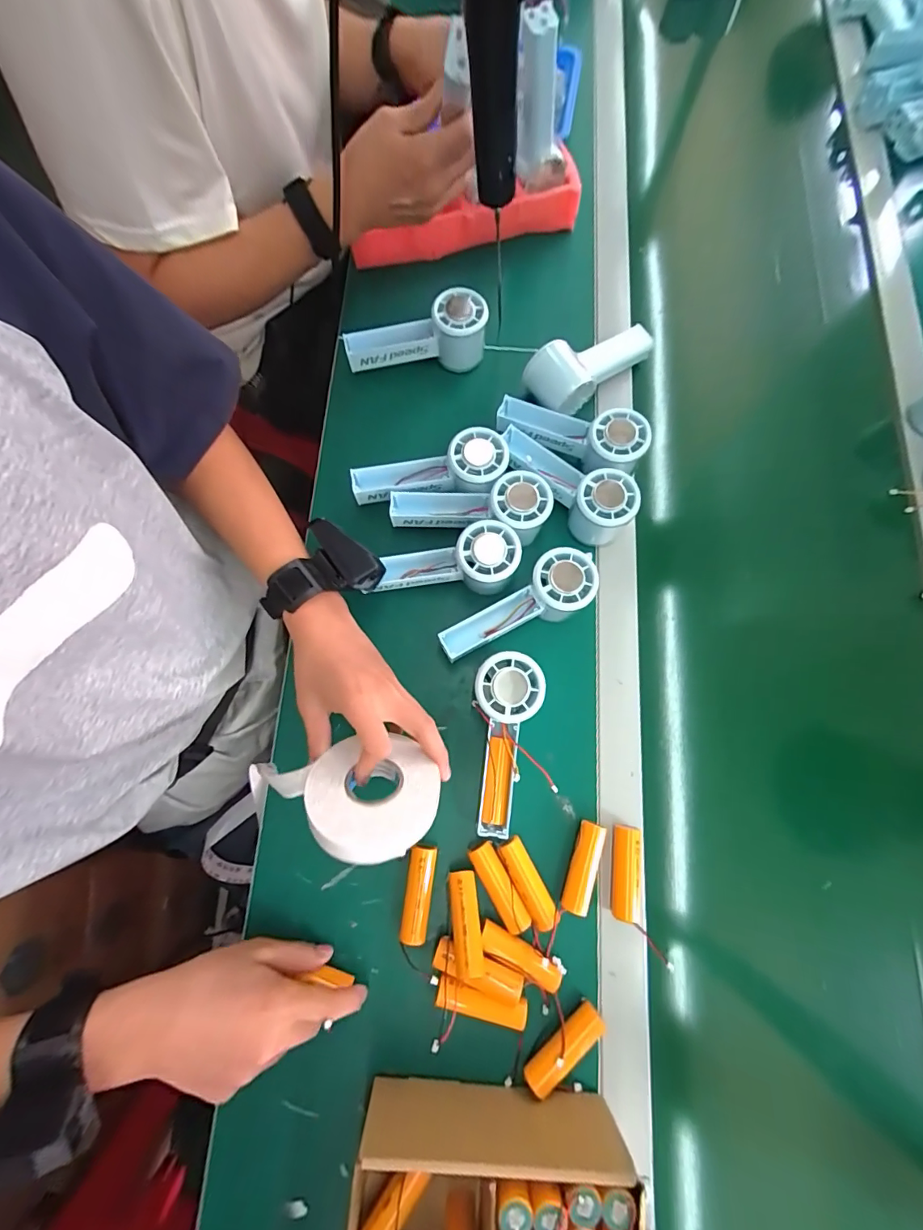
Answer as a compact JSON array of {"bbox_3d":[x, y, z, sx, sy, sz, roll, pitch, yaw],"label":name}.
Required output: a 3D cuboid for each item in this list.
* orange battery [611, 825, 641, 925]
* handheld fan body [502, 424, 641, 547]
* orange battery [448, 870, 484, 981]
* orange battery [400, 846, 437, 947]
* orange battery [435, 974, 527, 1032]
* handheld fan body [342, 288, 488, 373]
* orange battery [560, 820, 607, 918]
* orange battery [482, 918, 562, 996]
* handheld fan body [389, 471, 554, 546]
[{"bbox_3d":[0.138,0.217,0.390,0.020,0.023,0.070,8,77,1],"label":"orange battery"},{"bbox_3d":[0.098,-0.129,0.450,0.148,0.058,0.052,36,78,7],"label":"handheld fan body"},{"bbox_3d":[0.003,0.245,0.367,0.023,0.018,0.070,-6,54,-3],"label":"orange battery"},{"bbox_3d":[-0.035,0.231,0.384,0.021,0.023,0.071,7,77,0],"label":"orange battery"},{"bbox_3d":[0.016,0.308,0.366,0.072,0.019,0.021,17,77,3],"label":"orange battery"},{"bbox_3d":[-0.049,-0.296,0.500,0.149,0.074,0.054,-5,77,-3],"label":"handheld fan body"},{"bbox_3d":[0.104,0.214,0.392,0.021,0.018,0.071,19,77,3],"label":"orange battery"},{"bbox_3d":[0.046,0.274,0.372,0.070,0.022,0.022,27,78,5],"label":"orange battery"},{"bbox_3d":[0.008,-0.097,0.439,0.151,0.044,0.061,-5,77,-3],"label":"handheld fan body"}]

